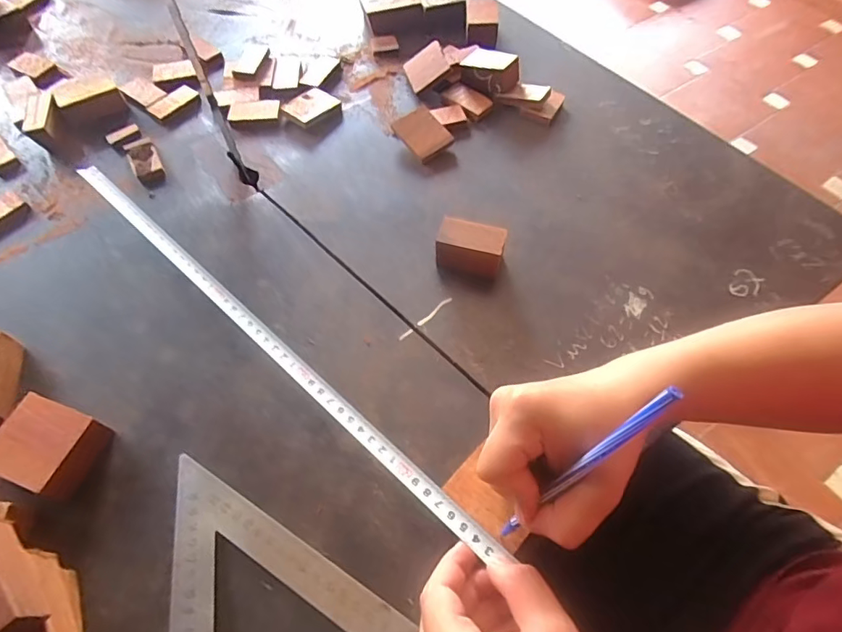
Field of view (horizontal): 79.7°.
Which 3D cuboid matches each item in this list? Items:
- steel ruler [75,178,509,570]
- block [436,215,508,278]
[{"bbox_3d":[-0.127,0.009,0.377,0.462,0.007,0.014,38,67,19],"label":"steel ruler"},{"bbox_3d":[0.042,-0.057,0.431,0.054,0.037,0.031,12,60,10],"label":"block"}]

